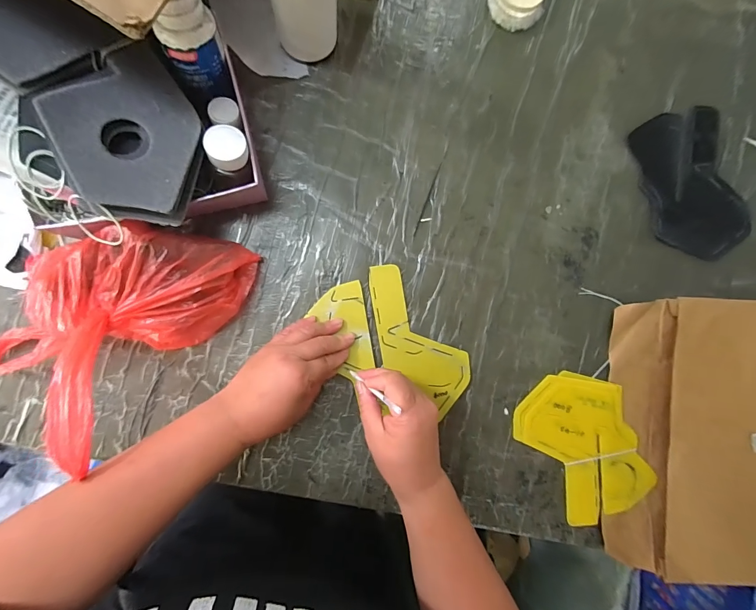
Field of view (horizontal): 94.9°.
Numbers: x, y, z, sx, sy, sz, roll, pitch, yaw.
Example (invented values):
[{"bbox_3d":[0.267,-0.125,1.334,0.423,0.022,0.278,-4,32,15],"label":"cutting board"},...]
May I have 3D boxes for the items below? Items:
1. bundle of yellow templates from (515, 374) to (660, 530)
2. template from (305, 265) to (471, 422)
[{"bbox_3d":[0.262,0.177,0.435,0.132,0.009,0.195,-33,95,-4],"label":"bundle of yellow templates"},{"bbox_3d":[0.021,0.044,0.404,0.195,0.007,0.122,40,87,-4],"label":"template"}]

